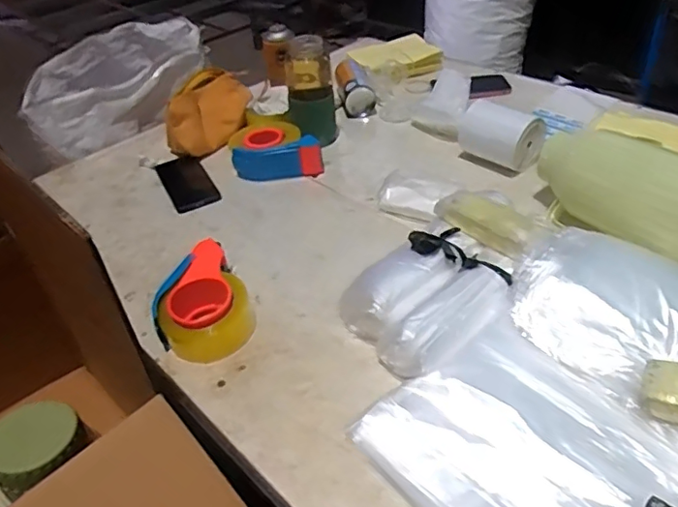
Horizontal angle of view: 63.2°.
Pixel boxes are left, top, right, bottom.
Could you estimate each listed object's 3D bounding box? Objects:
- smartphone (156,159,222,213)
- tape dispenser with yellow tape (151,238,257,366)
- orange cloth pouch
[{"bbox_3d":[-0.272,-0.129,0.989,0.079,0.009,0.164,-22,43,-18],"label":"smartphone"},{"bbox_3d":[-0.181,0.063,0.707,0.115,0.061,0.153,-21,43,-17],"label":"tape dispenser with yellow tape"},{"bbox_3d":[-0.248,-0.276,1.082,0.117,0.103,0.198,5,42,13],"label":"orange cloth pouch"}]

